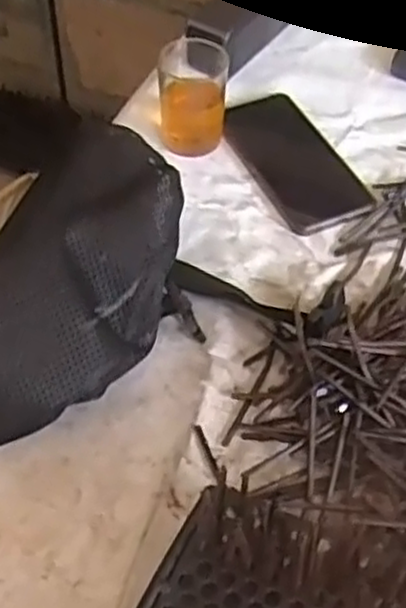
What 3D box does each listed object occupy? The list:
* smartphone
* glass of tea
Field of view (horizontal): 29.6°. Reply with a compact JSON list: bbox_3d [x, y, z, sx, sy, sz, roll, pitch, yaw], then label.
[{"bbox_3d":[0.076,-0.126,0.666,0.076,0.006,0.166,-20,54,-14],"label":"smartphone"},{"bbox_3d":[-0.008,-0.182,0.674,0.056,0.081,0.056,1,52,2],"label":"glass of tea"}]

